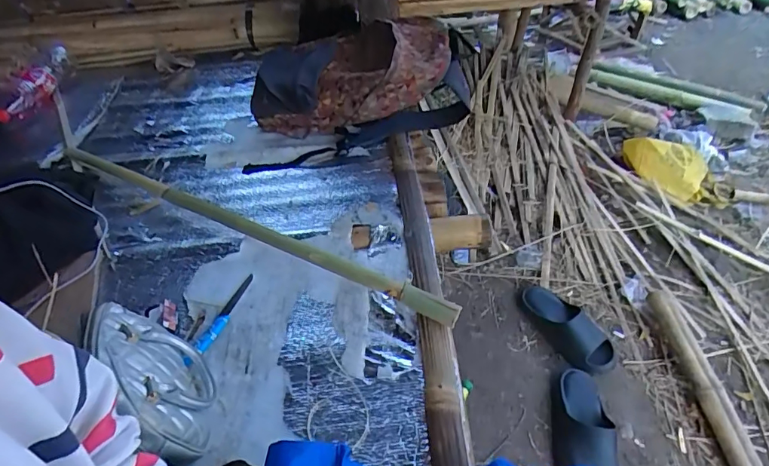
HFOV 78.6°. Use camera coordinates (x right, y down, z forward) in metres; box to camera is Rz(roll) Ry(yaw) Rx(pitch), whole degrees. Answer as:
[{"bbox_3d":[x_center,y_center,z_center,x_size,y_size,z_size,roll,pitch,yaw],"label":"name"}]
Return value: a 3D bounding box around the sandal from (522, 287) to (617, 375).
[{"bbox_3d":[0.488,0.231,1.253,0.132,0.099,0.301,-23,51,-22],"label":"sandal"}]

